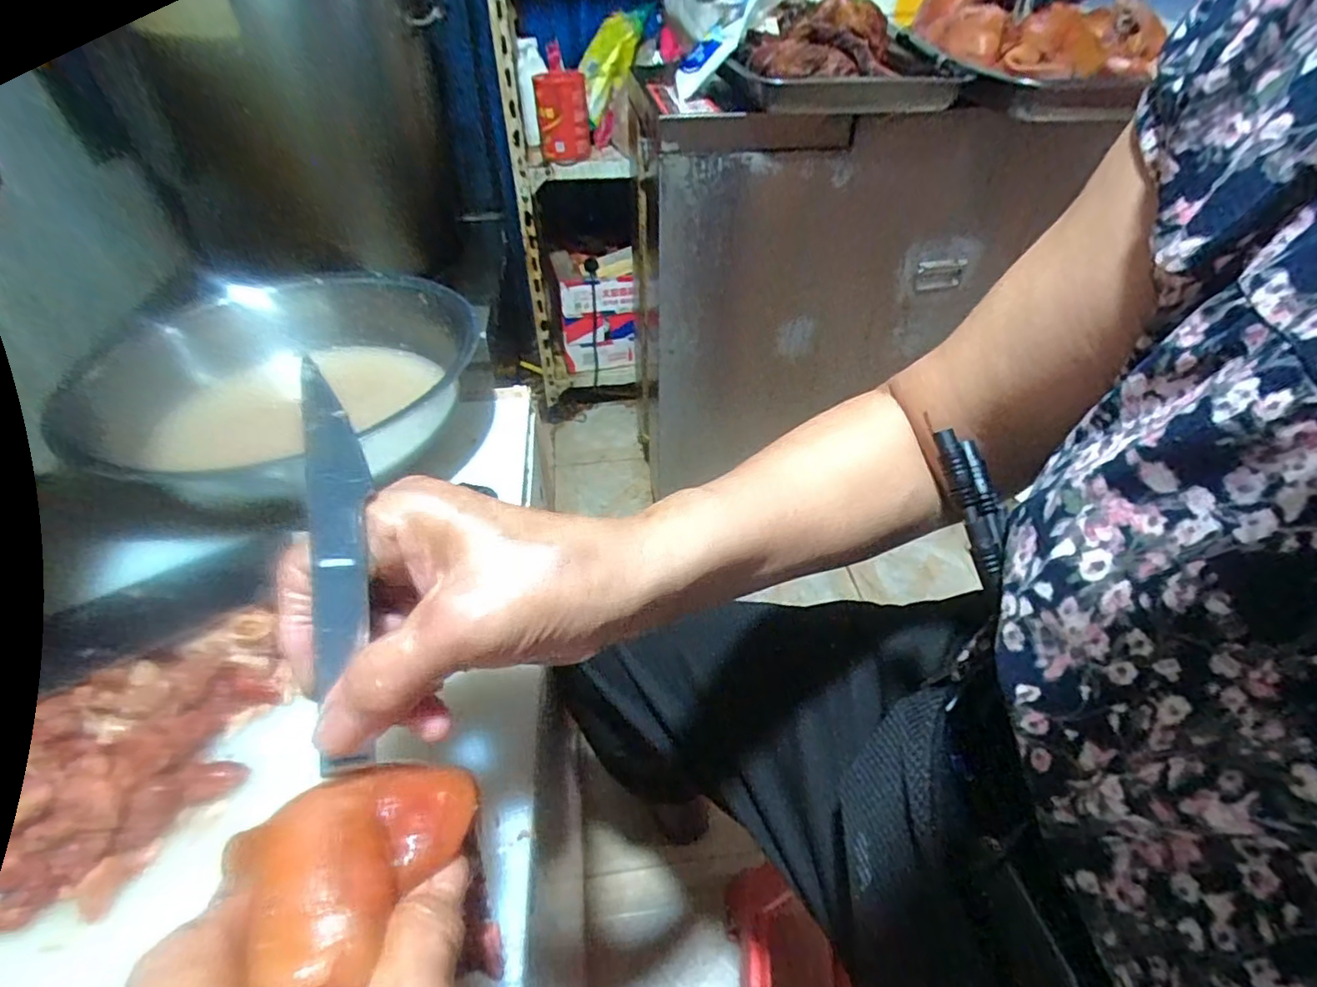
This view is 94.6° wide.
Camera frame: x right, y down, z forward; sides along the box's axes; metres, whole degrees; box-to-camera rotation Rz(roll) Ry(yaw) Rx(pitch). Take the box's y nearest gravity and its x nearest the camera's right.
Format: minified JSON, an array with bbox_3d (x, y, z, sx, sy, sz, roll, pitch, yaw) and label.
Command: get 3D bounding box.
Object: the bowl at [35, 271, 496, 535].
[{"bbox_3d":[-0.284,-0.088,0.521,0.247,0.109,0.247,0,42,0],"label":"bowl"}]

